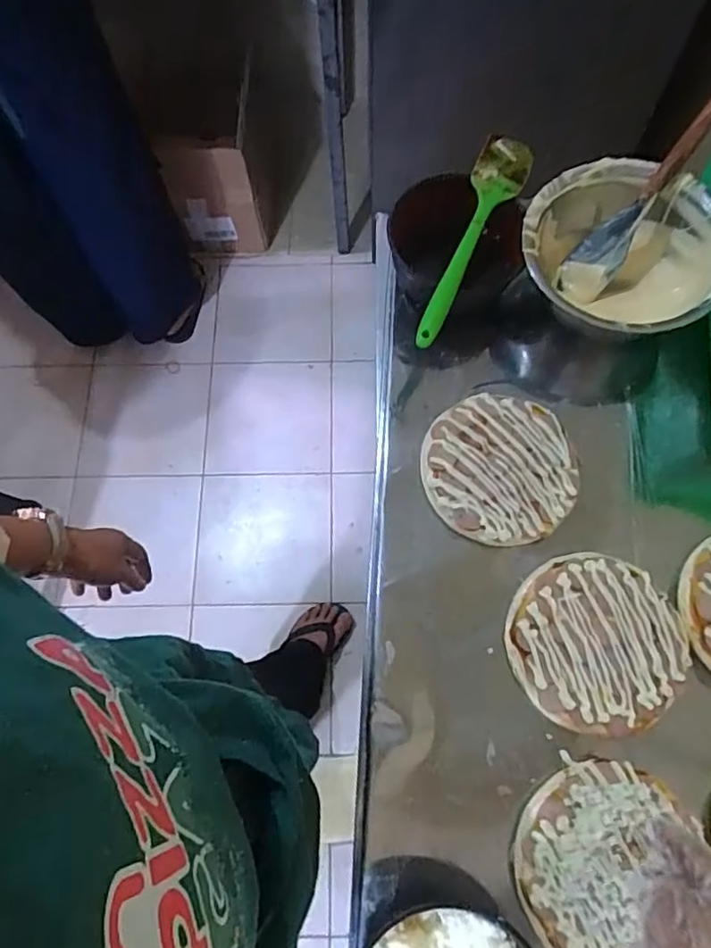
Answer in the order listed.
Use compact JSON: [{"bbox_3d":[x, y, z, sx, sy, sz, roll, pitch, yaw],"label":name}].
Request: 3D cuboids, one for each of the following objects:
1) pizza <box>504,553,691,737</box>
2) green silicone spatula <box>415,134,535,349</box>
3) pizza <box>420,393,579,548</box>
[{"bbox_3d":[0.210,0.146,0.530,0.148,0.017,0.141,0,70,1],"label":"pizza"},{"bbox_3d":[0.120,-0.239,0.602,0.053,0.026,0.281,19,71,8],"label":"green silicone spatula"},{"bbox_3d":[0.137,-0.007,0.578,0.141,0.019,0.143,11,70,5],"label":"pizza"}]

